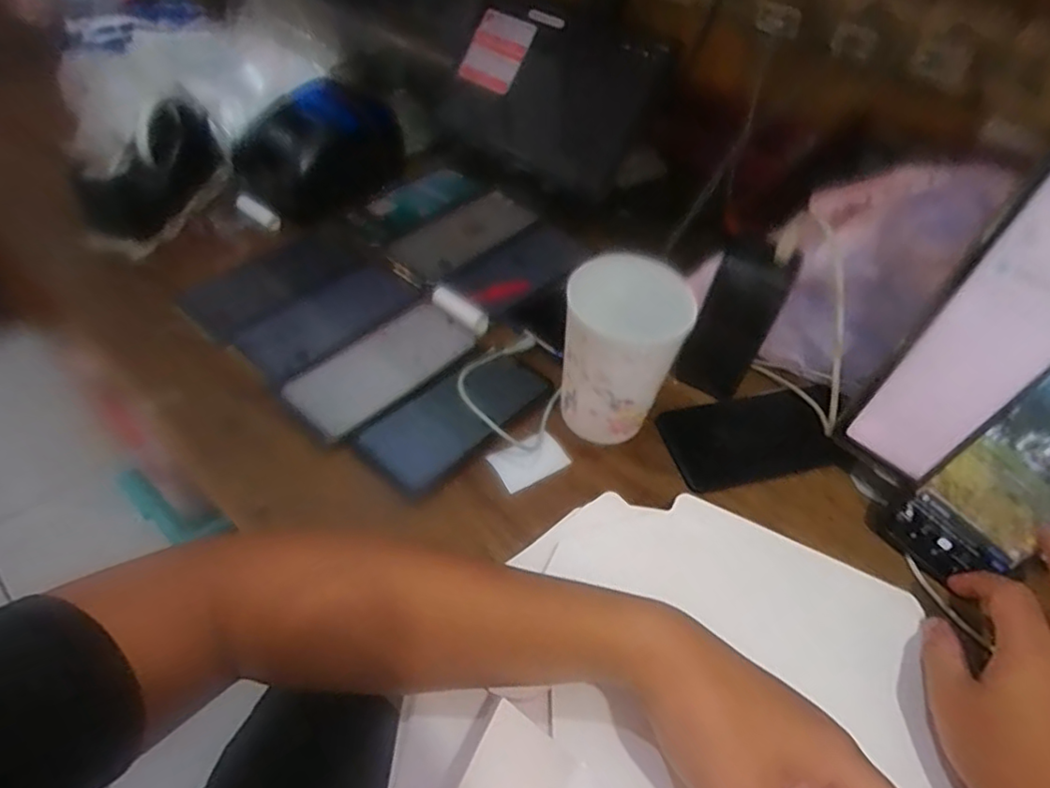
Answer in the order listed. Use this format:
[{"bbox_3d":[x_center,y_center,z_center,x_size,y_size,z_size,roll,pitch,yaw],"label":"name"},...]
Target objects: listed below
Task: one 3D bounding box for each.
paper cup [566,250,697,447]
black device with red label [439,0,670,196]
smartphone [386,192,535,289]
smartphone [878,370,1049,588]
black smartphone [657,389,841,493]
[{"bbox_3d":[0.068,-0.029,0.445,0.078,0.128,0.075,3,49,-4],"label":"paper cup"},{"bbox_3d":[0.030,-0.346,0.678,0.214,0.169,0.036,24,19,-5],"label":"black device with red label"},{"bbox_3d":[-0.056,-0.176,0.637,0.085,0.015,0.176,37,55,23],"label":"smartphone"},{"bbox_3d":[0.326,0.057,0.389,0.077,0.172,0.009,43,27,19],"label":"smartphone"},{"bbox_3d":[0.182,0.036,0.488,0.136,0.012,0.073,-9,51,-14],"label":"black smartphone"}]

